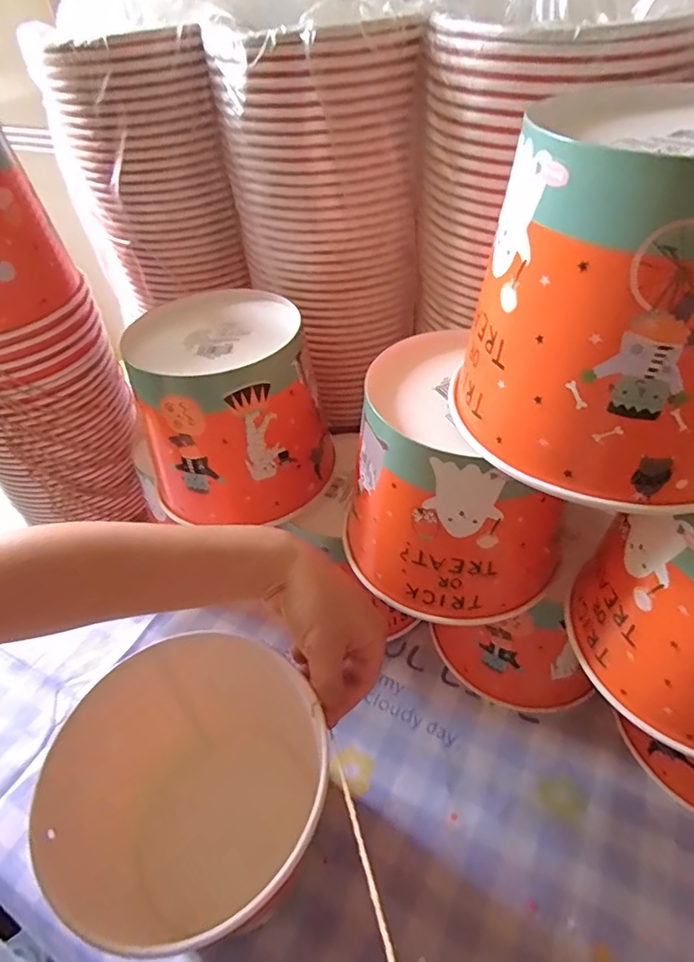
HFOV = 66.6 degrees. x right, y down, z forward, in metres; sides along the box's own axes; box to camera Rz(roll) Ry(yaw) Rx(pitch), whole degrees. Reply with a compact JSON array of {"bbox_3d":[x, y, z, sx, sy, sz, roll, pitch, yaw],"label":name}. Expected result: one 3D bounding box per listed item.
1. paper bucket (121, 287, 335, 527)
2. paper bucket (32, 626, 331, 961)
[{"bbox_3d":[-0.095,-0.058,0.418,0.136,0.124,0.141,-13,45,-8],"label":"paper bucket"},{"bbox_3d":[-0.093,0.195,0.347,0.146,0.112,0.157,-6,44,0],"label":"paper bucket"}]

